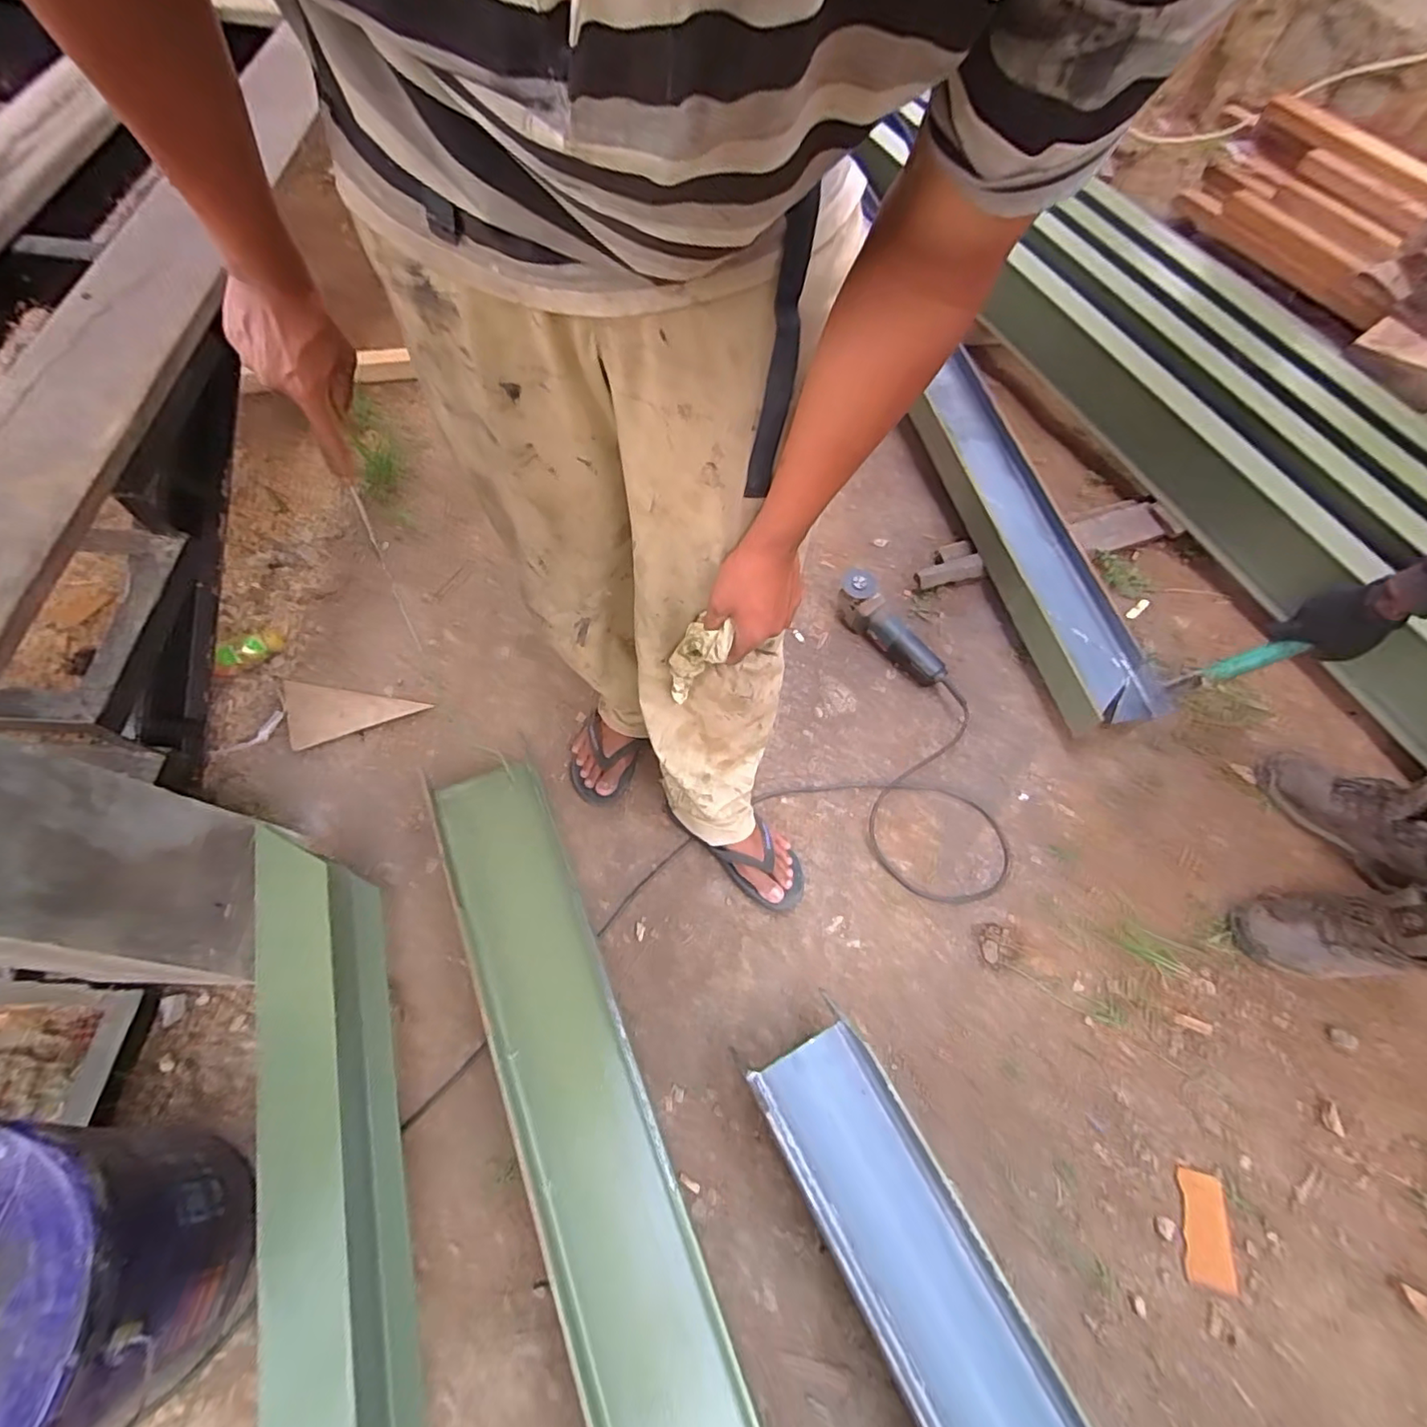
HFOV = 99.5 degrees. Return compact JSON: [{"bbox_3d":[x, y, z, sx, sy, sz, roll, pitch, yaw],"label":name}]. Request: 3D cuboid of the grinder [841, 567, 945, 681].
[{"bbox_3d":[0.343,-0.161,1.173,0.077,0.094,0.267,-34,71,-19],"label":"grinder"}]

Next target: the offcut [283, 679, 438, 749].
[{"bbox_3d":[-0.650,0.010,1.053,0.244,0.014,0.120,10,58,-1],"label":"offcut"}]

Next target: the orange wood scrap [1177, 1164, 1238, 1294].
[{"bbox_3d":[0.653,0.685,0.802,0.066,0.014,0.126,12,64,1],"label":"orange wood scrap"}]

